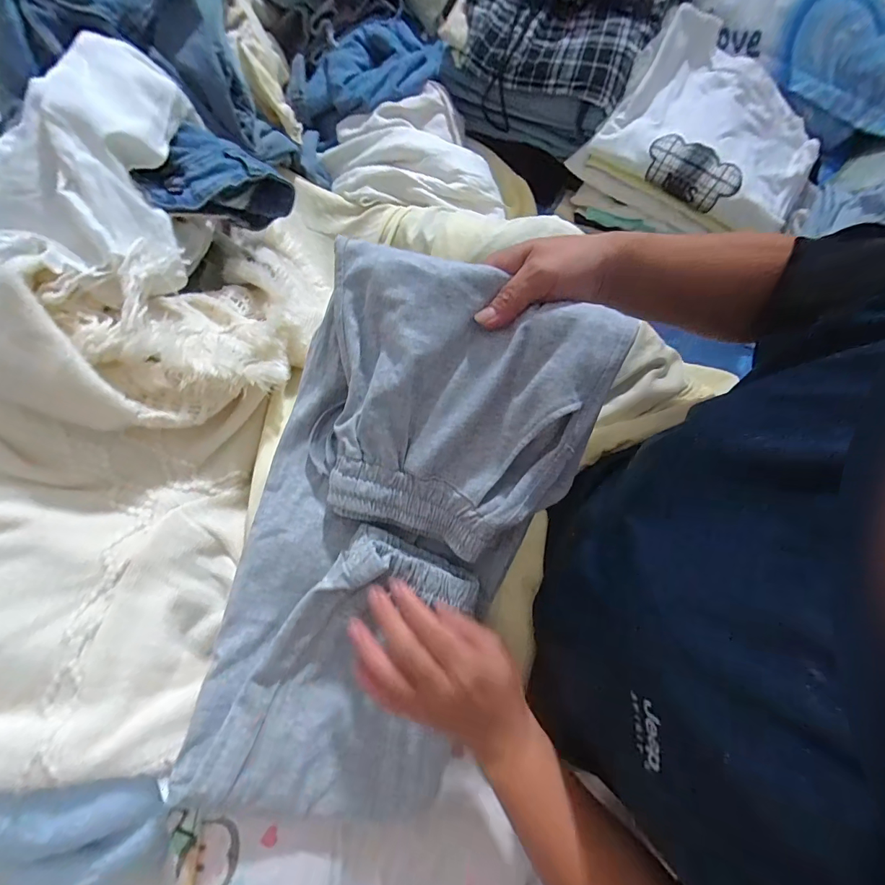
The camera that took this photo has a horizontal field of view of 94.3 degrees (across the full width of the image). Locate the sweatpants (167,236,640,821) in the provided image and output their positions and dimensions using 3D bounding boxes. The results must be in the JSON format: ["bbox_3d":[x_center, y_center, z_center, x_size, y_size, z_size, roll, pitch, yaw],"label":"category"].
[{"bbox_3d":[-0.046,0.077,0.317,0.234,0.154,0.411,20,75,3],"label":"sweatpants"}]

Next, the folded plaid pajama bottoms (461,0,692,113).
[{"bbox_3d":[0.175,-0.570,0.517,0.262,0.098,0.243,19,75,3],"label":"folded plaid pajama bottoms"}]

